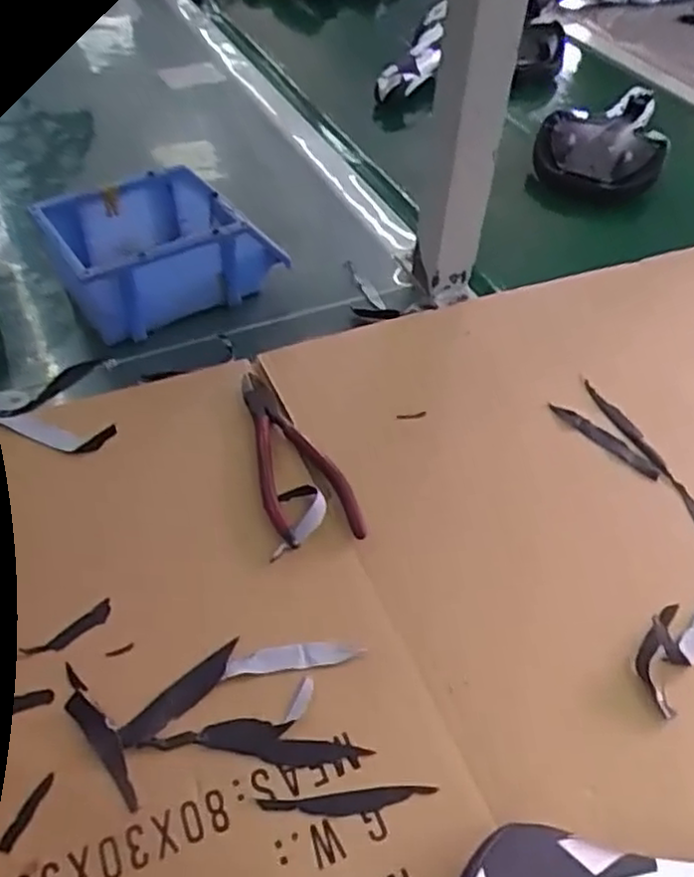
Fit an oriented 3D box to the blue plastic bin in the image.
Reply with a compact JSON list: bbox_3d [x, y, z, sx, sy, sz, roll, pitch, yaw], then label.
[{"bbox_3d":[-0.159,-0.167,0.633,0.177,0.075,0.129,-24,54,-23],"label":"blue plastic bin"}]

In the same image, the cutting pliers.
[{"bbox_3d":[-0.043,0.011,0.500,0.053,0.018,0.159,-17,52,-18],"label":"cutting pliers"}]

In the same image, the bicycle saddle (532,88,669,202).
[{"bbox_3d":[0.309,-0.351,0.853,0.137,0.056,0.225,23,51,16],"label":"bicycle saddle"}]

